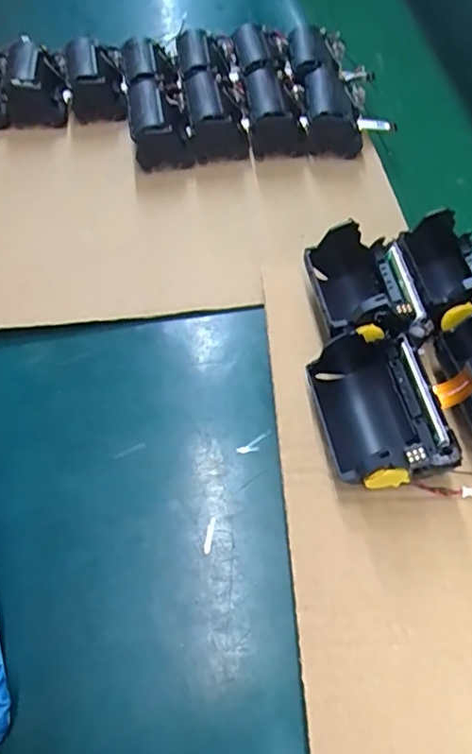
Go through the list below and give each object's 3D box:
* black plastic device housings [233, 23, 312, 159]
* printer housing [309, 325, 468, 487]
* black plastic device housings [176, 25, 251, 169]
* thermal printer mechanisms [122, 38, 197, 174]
[{"bbox_3d":[0.029,-0.246,0.474,0.048,0.046,0.132,-5,60,-4],"label":"black plastic device housings"},{"bbox_3d":[0.067,0.014,0.266,0.051,0.038,0.077,-9,60,-6],"label":"printer housing"},{"bbox_3d":[-0.018,-0.242,0.474,0.052,0.048,0.127,-7,60,-5],"label":"black plastic device housings"},{"bbox_3d":[-0.067,-0.231,0.460,0.048,0.049,0.122,-9,60,-6],"label":"thermal printer mechanisms"}]

